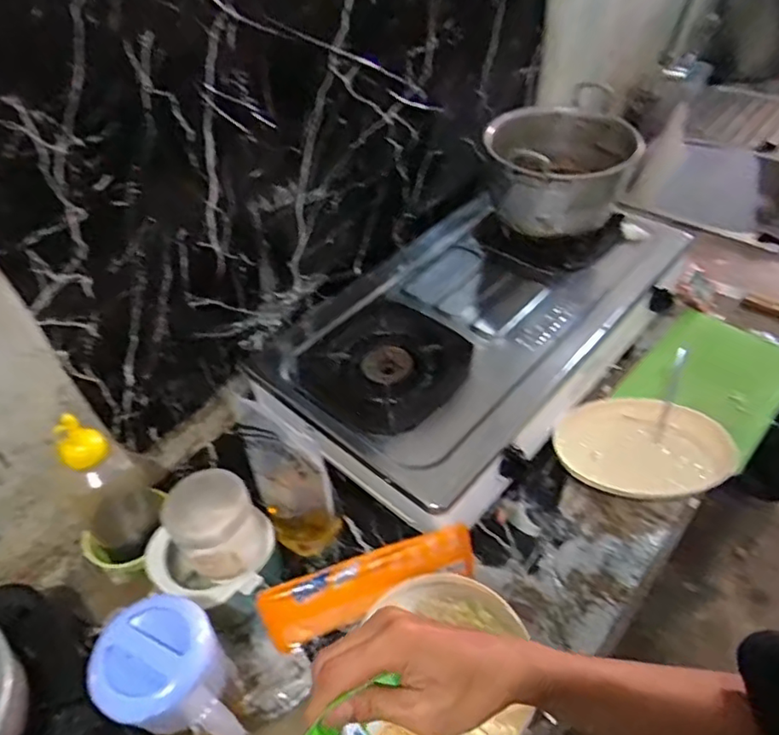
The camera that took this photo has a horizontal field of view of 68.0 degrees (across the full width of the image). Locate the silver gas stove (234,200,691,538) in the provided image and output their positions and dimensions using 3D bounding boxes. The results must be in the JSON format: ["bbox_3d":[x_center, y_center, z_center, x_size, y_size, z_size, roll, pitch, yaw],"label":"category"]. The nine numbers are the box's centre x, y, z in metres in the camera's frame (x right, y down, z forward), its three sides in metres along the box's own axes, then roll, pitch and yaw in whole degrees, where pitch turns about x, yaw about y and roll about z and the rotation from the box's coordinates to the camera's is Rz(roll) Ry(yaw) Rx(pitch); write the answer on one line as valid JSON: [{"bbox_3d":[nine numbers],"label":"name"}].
[{"bbox_3d":[0.129,-0.082,0.896,0.396,0.110,0.627,33,57,30],"label":"silver gas stove"}]

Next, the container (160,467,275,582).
[{"bbox_3d":[-0.184,0.174,0.635,0.092,0.130,0.074,-32,53,-23],"label":"container"}]

